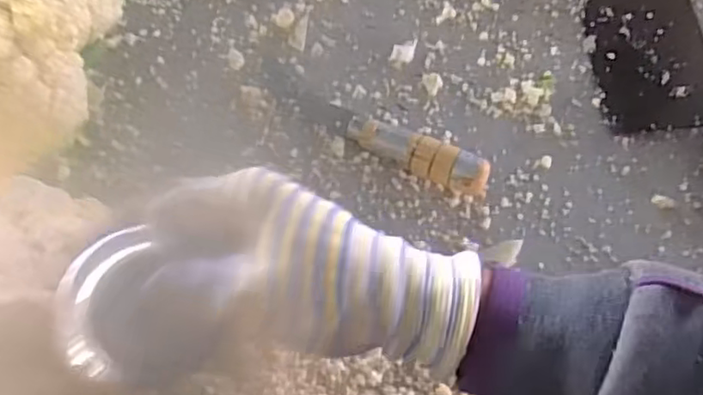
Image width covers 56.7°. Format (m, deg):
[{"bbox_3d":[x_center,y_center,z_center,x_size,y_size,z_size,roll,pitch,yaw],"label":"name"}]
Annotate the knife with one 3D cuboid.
[{"bbox_3d":[0.010,-0.048,0.430,0.172,0.031,0.025,32,66,12],"label":"knife"}]

